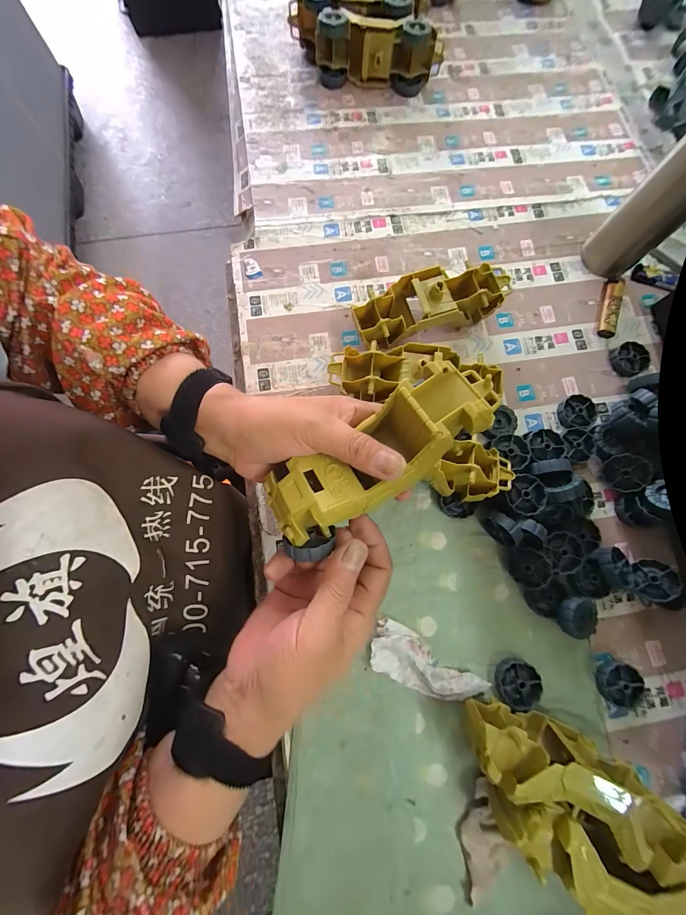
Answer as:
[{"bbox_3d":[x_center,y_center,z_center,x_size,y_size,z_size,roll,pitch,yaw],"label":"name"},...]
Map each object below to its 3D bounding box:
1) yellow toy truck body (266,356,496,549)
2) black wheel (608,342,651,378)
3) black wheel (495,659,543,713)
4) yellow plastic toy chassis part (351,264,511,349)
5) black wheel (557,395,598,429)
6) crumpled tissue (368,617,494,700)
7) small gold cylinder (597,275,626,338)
[{"bbox_3d":[0.029,-0.004,0.218,0.167,0.052,0.058,-32,79,1],"label":"yellow toy truck body"},{"bbox_3d":[0.338,-0.115,0.375,0.041,0.012,0.038,0,76,-1],"label":"black wheel"},{"bbox_3d":[0.163,0.210,0.297,0.040,0.013,0.039,0,76,-1],"label":"black wheel"},{"bbox_3d":[0.100,-0.168,0.358,0.178,0.050,0.061,-15,77,-5],"label":"yellow plastic toy chassis part"},{"bbox_3d":[0.262,-0.050,0.359,0.038,0.012,0.036,0,76,-1],"label":"black wheel"},{"bbox_3d":[0.079,0.196,0.296,0.109,0.019,0.045,25,77,5],"label":"crumpled tissue"},{"bbox_3d":[0.327,-0.185,0.390,0.020,0.014,0.083,18,77,3],"label":"small gold cylinder"}]

